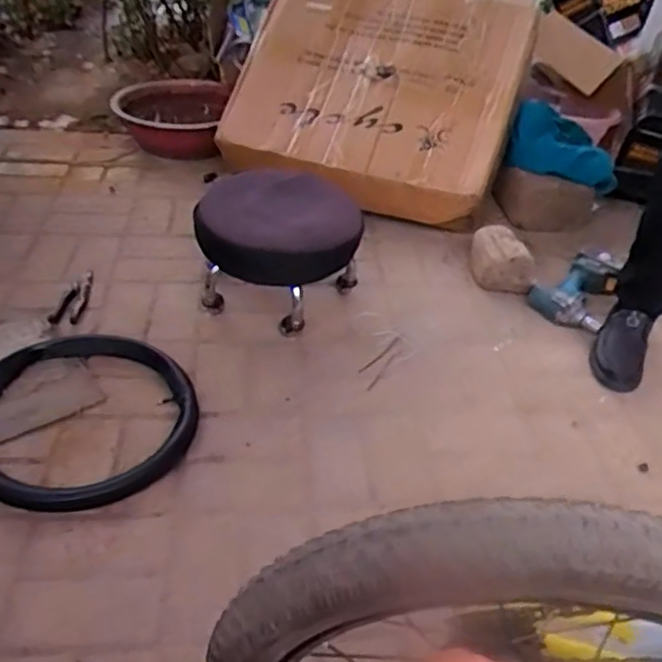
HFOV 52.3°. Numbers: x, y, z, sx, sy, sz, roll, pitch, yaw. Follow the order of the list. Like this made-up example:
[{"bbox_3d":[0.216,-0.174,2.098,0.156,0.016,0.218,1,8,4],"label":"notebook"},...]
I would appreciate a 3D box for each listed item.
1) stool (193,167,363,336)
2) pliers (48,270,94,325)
[{"bbox_3d":[-0.102,-0.152,1.354,0.315,0.219,0.325,0,39,-7],"label":"stool"},{"bbox_3d":[-0.516,-0.079,1.380,0.060,0.022,0.192,6,39,1],"label":"pliers"}]

